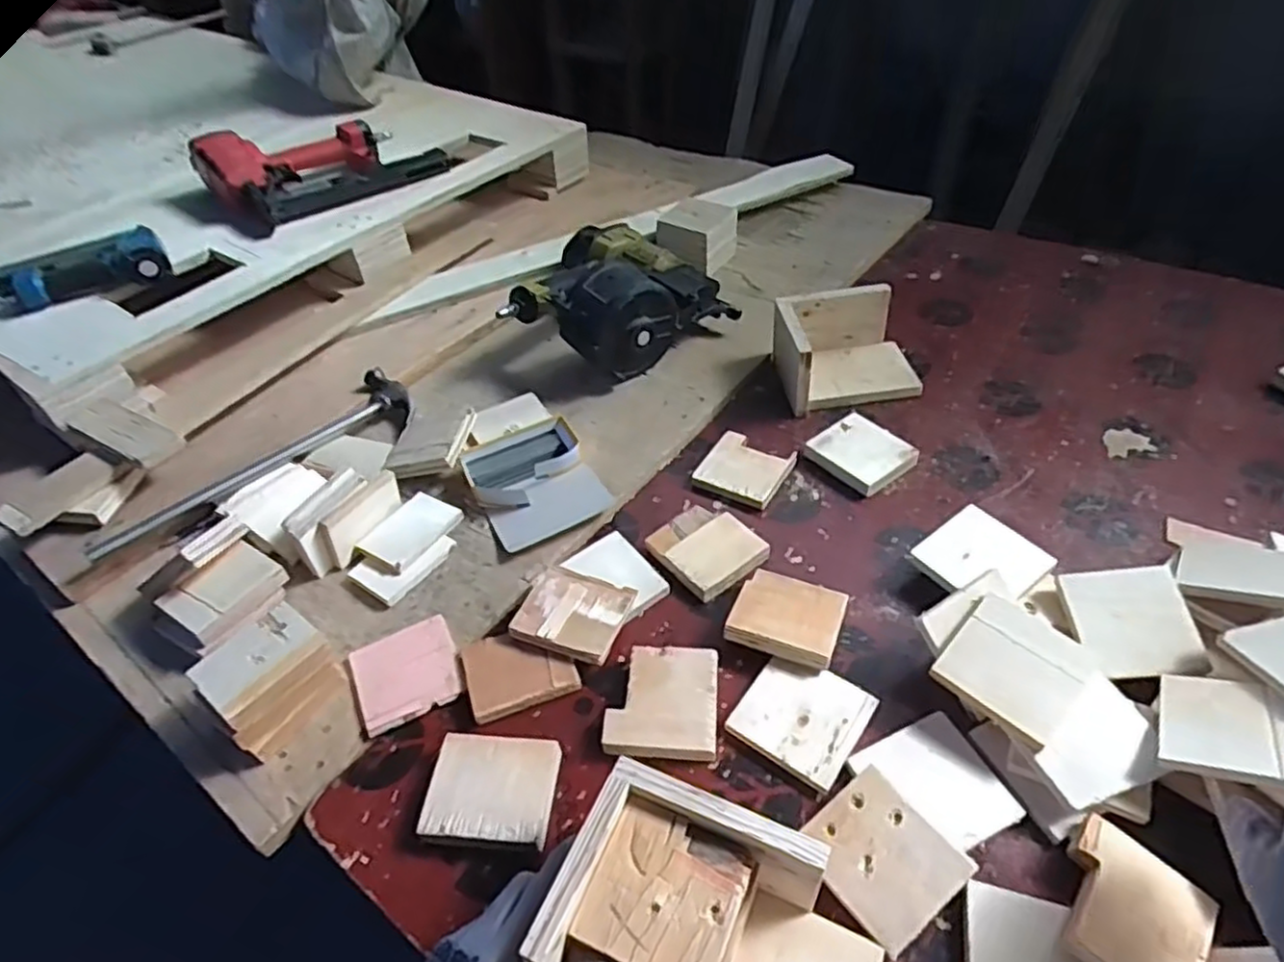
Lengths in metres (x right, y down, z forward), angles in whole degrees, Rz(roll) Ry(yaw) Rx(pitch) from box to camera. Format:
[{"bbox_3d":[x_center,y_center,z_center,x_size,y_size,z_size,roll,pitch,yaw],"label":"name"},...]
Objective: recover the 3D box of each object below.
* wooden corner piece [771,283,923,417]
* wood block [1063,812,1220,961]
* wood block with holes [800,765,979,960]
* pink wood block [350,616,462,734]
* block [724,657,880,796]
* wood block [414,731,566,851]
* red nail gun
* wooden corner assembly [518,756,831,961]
[{"bbox_3d":[0.247,-0.163,0.887,0.162,0.092,0.128,-9,46,-6],"label":"wooden corner piece"},{"bbox_3d":[0.316,0.281,0.470,0.085,0.019,0.093,33,56,29],"label":"wood block"},{"bbox_3d":[0.167,0.258,0.503,0.083,0.012,0.091,-37,52,-14],"label":"wood block with holes"},{"bbox_3d":[-0.207,0.167,0.637,0.087,0.009,0.086,-22,49,-18],"label":"pink wood block"},{"bbox_3d":[0.130,0.189,0.588,0.091,0.007,0.091,28,53,26],"label":"block"},{"bbox_3d":[-0.113,0.234,0.552,0.092,0.021,0.079,2,46,4],"label":"wood block"},{"bbox_3d":[-0.507,-0.508,1.143,0.277,0.103,0.300,24,51,23],"label":"red nail gun"},{"bbox_3d":[0.027,0.263,0.449,0.138,0.076,0.119,16,51,19],"label":"wooden corner assembly"}]

